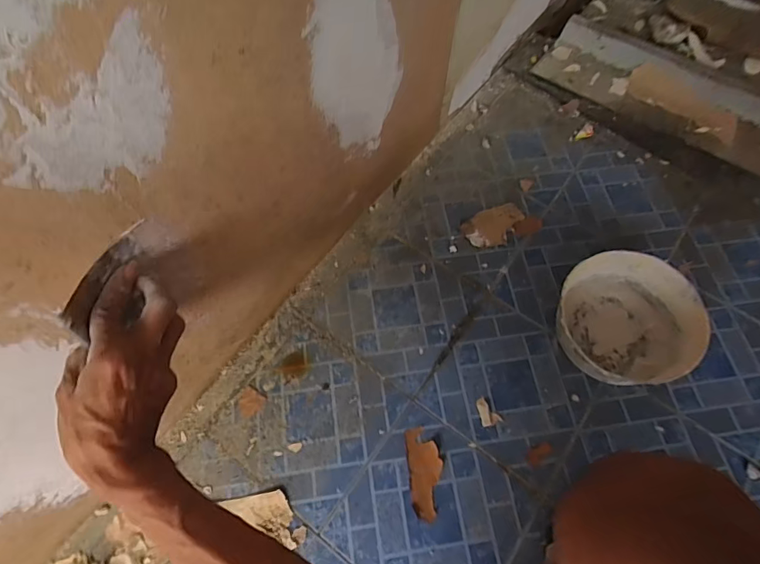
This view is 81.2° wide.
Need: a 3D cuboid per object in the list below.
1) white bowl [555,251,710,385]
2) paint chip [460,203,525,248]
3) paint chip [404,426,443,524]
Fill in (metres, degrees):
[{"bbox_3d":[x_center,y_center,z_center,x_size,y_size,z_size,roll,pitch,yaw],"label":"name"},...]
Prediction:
[{"bbox_3d":[0.340,0.052,0.614,0.176,0.076,0.167,1,64,-1],"label":"white bowl"},{"bbox_3d":[0.190,-0.091,0.728,0.105,0.008,0.064,-20,66,-11],"label":"paint chip"},{"bbox_3d":[0.059,0.243,0.566,0.042,0.004,0.108,-4,64,-4],"label":"paint chip"}]

